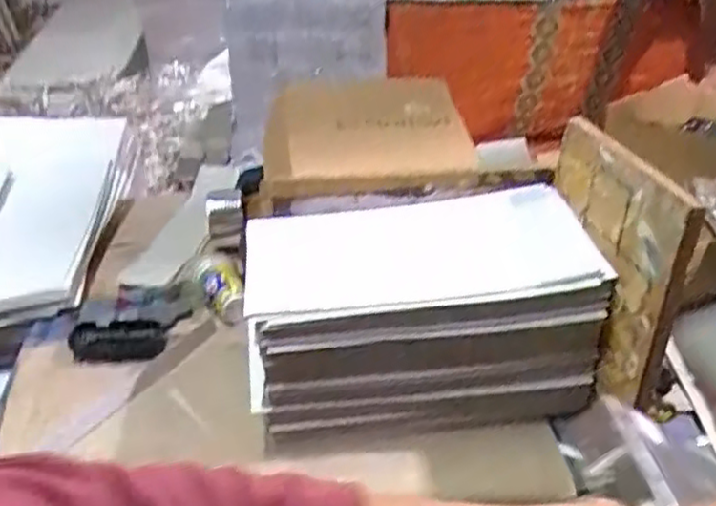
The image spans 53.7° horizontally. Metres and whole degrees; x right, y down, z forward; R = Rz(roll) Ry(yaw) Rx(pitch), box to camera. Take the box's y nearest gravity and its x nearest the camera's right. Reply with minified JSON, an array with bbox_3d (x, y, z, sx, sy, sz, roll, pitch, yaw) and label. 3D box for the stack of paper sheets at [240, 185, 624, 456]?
[{"bbox_3d":[0.073,0.063,0.807,0.381,0.161,0.212,-4,34,-4],"label":"stack of paper sheets"}]

